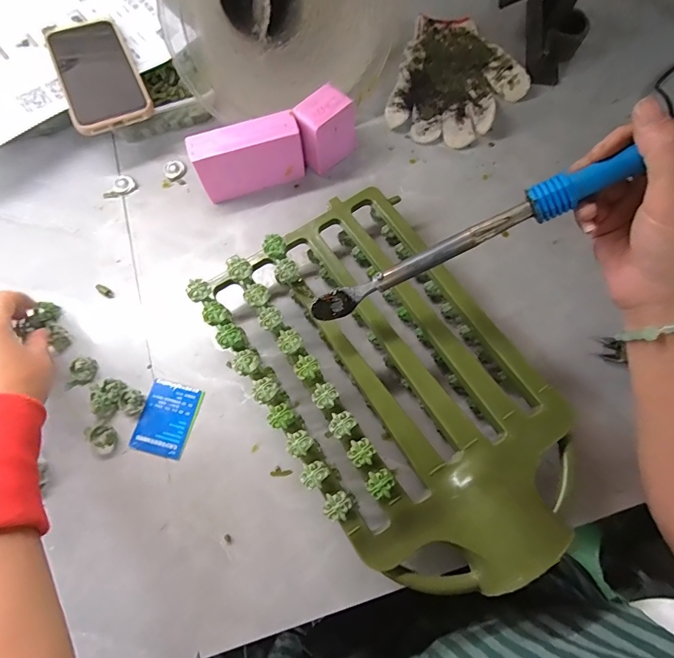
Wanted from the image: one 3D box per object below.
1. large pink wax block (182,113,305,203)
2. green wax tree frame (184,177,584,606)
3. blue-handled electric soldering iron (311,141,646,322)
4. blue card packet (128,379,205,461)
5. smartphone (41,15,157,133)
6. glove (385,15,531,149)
[{"bbox_3d":[-0.089,-0.173,0.424,0.107,0.078,0.028,-22,73,-7],"label":"large pink wax block"},{"bbox_3d":[0.045,0.040,0.348,0.204,0.089,0.323,-33,74,-10],"label":"green wax tree frame"},{"bbox_3d":[0.114,-0.072,0.291,0.299,0.025,0.022,-25,71,20],"label":"blue-handled electric soldering iron"},{"bbox_3d":[-0.156,0.082,0.378,0.051,0.004,0.065,15,72,5],"label":"blue card packet"},{"bbox_3d":[-0.260,-0.283,0.445,0.077,0.015,0.175,-26,75,-8],"label":"smartphone"},{"bbox_3d":[0.150,-0.300,0.496,0.146,0.019,0.188,16,72,5],"label":"glove"}]

